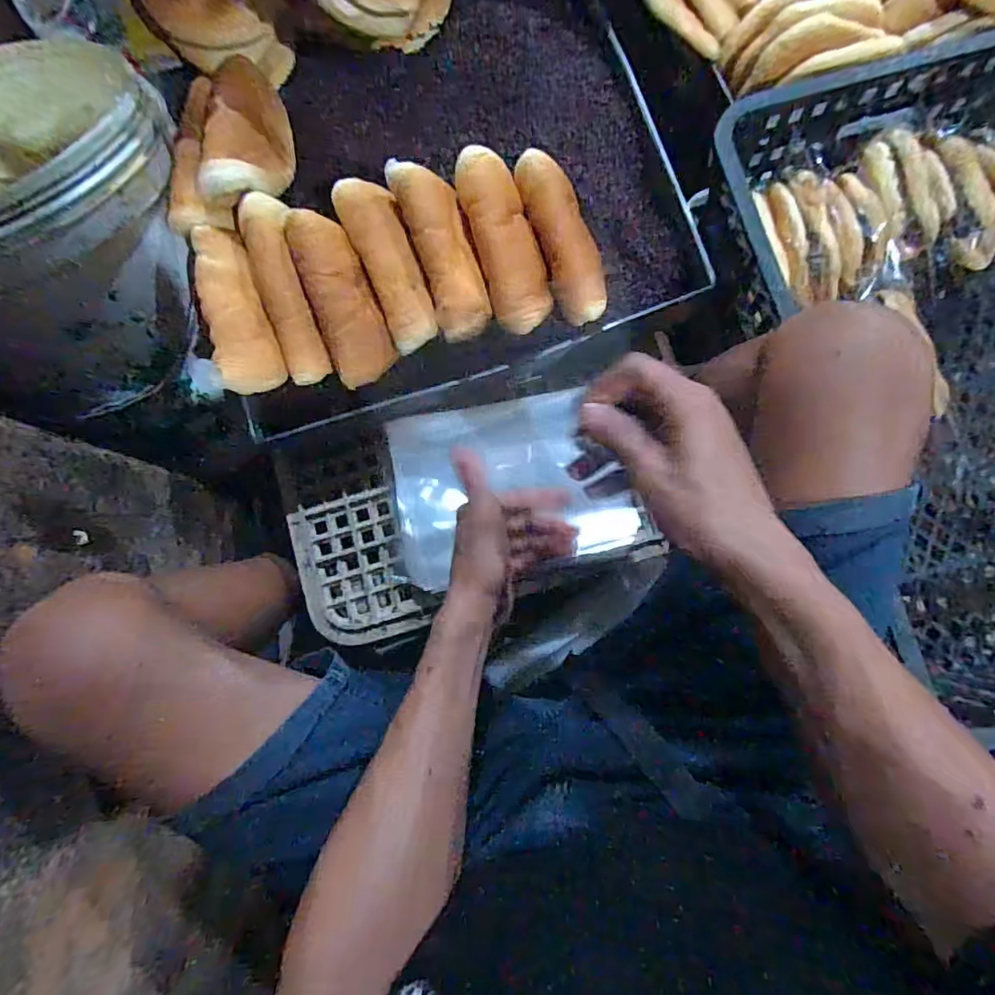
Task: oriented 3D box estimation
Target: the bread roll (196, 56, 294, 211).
[{"bbox_3d":[-0.221,-0.318,0.494,0.053,0.058,0.135,1,81,3],"label":"bread roll"}]

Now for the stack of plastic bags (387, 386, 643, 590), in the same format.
[{"bbox_3d":[0.009,-0.013,0.530,0.220,0.026,0.156,-13,81,1],"label":"stack of plastic bags"}]

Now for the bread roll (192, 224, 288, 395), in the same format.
[{"bbox_3d":[-0.230,-0.164,0.487,0.050,0.032,0.140,-15,94,1],"label":"bread roll"}]

